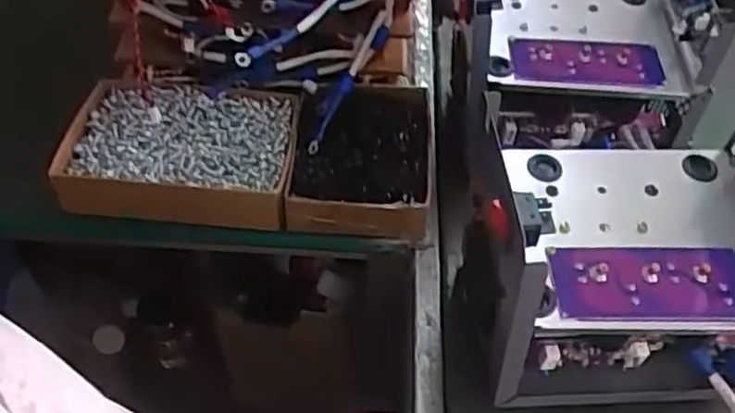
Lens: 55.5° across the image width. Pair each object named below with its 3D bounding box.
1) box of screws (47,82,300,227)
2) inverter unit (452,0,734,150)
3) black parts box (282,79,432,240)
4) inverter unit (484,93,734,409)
[{"bbox_3d":[-0.180,-0.055,0.686,0.218,0.050,0.147,6,48,3],"label":"box of screws"},{"bbox_3d":[0.201,-0.157,0.669,0.234,0.141,0.153,0,48,-3],"label":"inverter unit"},{"bbox_3d":[-0.005,-0.052,0.691,0.129,0.049,0.182,3,48,0],"label":"black parts box"},{"bbox_3d":[0.196,0.046,0.525,0.232,0.201,0.157,1,48,-1],"label":"inverter unit"}]

